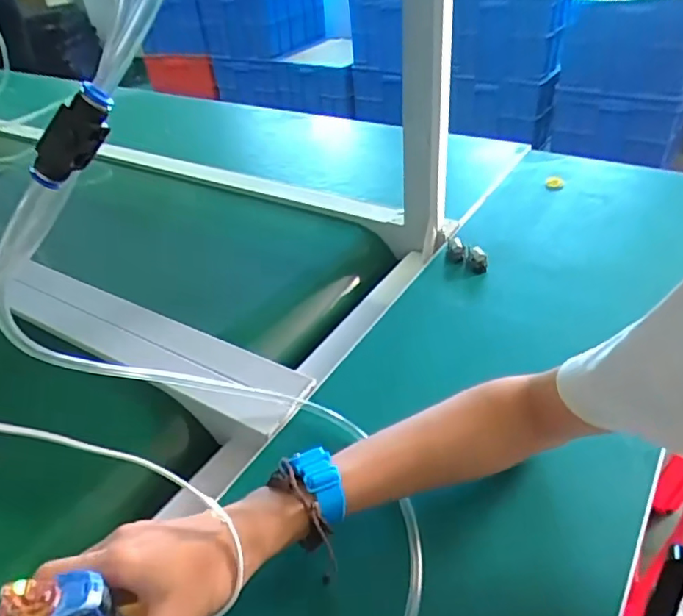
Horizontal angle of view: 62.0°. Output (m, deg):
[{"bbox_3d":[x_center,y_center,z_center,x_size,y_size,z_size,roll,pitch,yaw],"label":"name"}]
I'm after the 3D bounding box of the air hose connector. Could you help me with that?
[{"bbox_3d":[-0.116,-0.073,0.246,0.048,0.021,0.015,-48,33,17],"label":"air hose connector"}]

